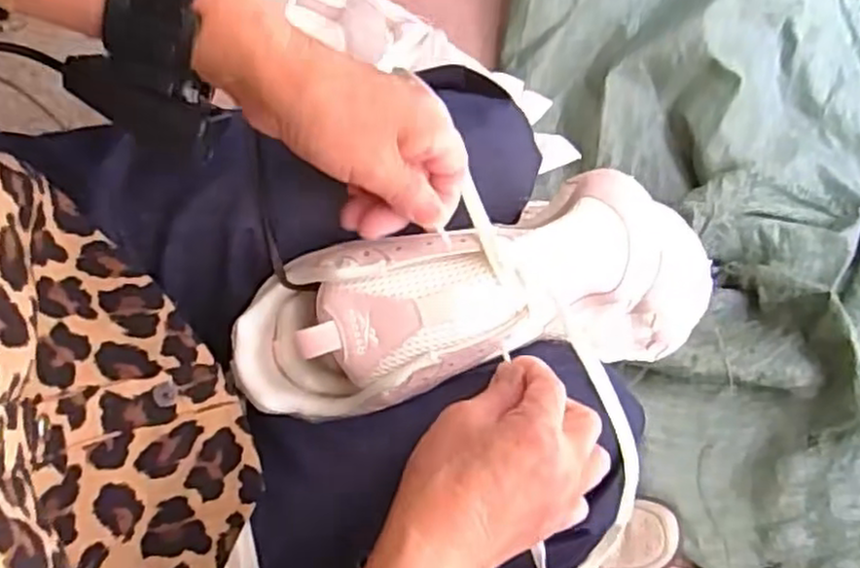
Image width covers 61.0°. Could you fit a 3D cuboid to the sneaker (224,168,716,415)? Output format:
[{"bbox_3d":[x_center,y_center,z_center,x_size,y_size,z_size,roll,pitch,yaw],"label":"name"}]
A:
[{"bbox_3d":[0.035,0.007,0.424,0.291,0.083,0.097,-11,79,-10],"label":"sneaker"}]

